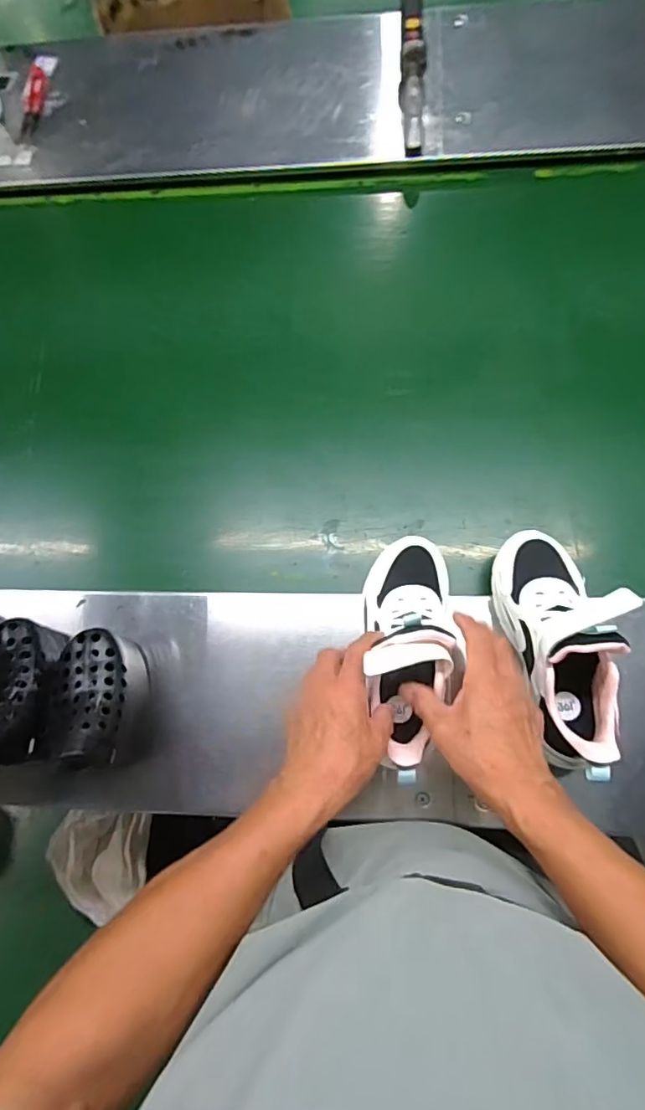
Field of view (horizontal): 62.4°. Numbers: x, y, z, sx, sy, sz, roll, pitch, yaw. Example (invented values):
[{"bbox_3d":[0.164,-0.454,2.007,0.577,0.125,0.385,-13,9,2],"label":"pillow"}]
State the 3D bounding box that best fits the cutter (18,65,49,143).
[{"bbox_3d":[-0.415,-0.642,0.762,0.034,0.009,0.121,7,80,6],"label":"cutter"}]

